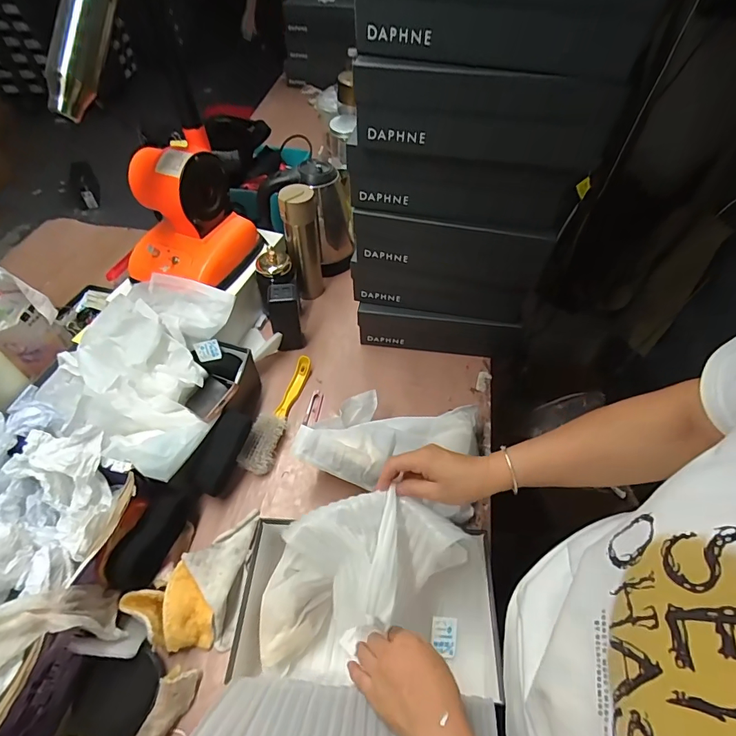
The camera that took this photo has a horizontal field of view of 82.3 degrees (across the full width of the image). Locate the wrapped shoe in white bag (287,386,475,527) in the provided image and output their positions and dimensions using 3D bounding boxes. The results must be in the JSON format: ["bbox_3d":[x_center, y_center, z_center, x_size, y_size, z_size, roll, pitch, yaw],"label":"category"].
[{"bbox_3d":[0.038,0.121,0.670,0.265,0.097,0.167,11,53,8],"label":"wrapped shoe in white bag"}]

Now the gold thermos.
[{"bbox_3d":[-0.132,-0.250,0.864,0.066,0.242,0.068,-7,52,-6],"label":"gold thermos"}]

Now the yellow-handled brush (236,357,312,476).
[{"bbox_3d":[-0.153,0.075,0.742,0.051,0.033,0.235,13,53,10],"label":"yellow-handled brush"}]

